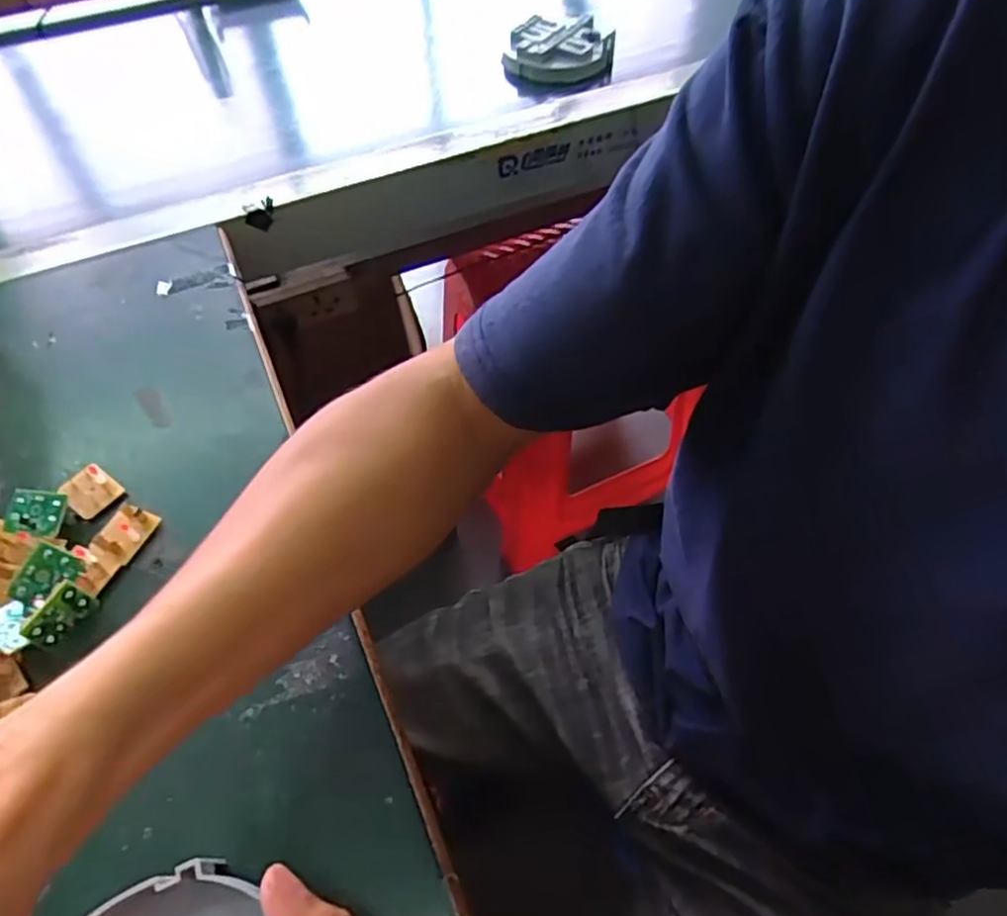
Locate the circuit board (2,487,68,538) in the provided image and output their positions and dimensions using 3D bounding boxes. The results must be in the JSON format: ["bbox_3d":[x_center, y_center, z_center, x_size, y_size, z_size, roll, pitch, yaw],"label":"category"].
[{"bbox_3d":[-0.246,0.029,0.348,0.028,0.004,0.024,5,71,-1],"label":"circuit board"}]

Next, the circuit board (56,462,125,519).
[{"bbox_3d":[-0.229,0.018,0.366,0.030,0.005,0.025,30,61,21],"label":"circuit board"}]

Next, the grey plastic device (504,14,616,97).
[{"bbox_3d":[0.054,-0.395,0.650,0.084,0.041,0.096,37,64,24],"label":"grey plastic device"}]

